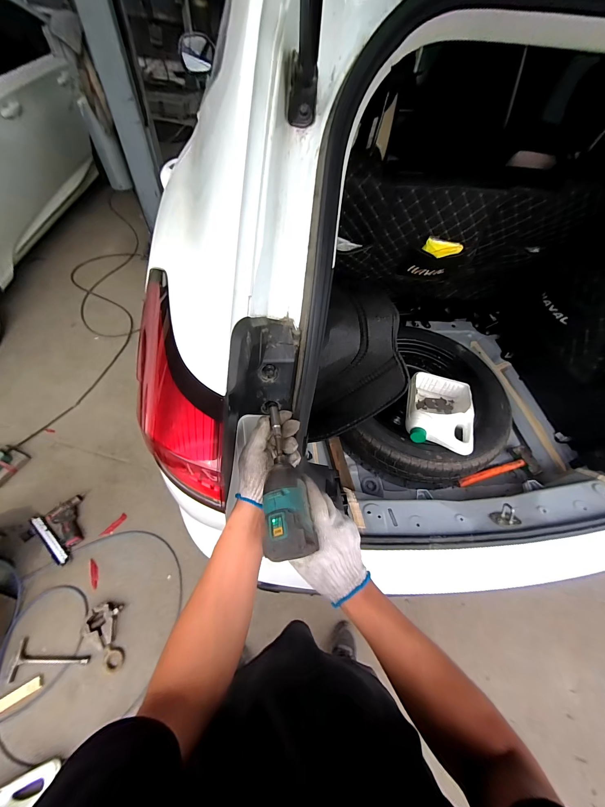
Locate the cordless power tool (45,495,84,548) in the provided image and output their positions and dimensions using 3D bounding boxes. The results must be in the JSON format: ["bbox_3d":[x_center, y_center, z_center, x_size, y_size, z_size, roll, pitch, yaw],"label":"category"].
[{"bbox_3d":[-1.061,0.536,1.302,0.142,0.053,0.218,-23,59,-19],"label":"cordless power tool"}]

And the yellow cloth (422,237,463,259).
[{"bbox_3d":[0.454,-0.499,0.931,0.125,0.053,0.016,-1,54,-4],"label":"yellow cloth"}]

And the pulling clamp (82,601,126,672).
[{"bbox_3d":[-0.758,0.895,1.107,0.130,0.059,0.225,-16,57,-14],"label":"pulling clamp"}]

